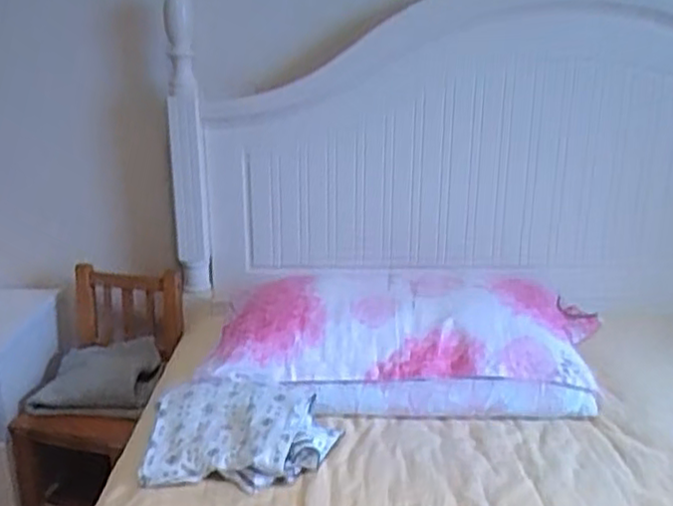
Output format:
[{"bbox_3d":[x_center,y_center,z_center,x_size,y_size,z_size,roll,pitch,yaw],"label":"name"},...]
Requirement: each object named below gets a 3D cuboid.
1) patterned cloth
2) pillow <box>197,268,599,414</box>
[{"bbox_3d":[-0.158,0.296,1.165,0.306,0.090,0.214,2,17,7],"label":"patterned cloth"},{"bbox_3d":[0.116,0.163,1.412,0.718,0.175,0.384,0,17,-1],"label":"pillow"}]

